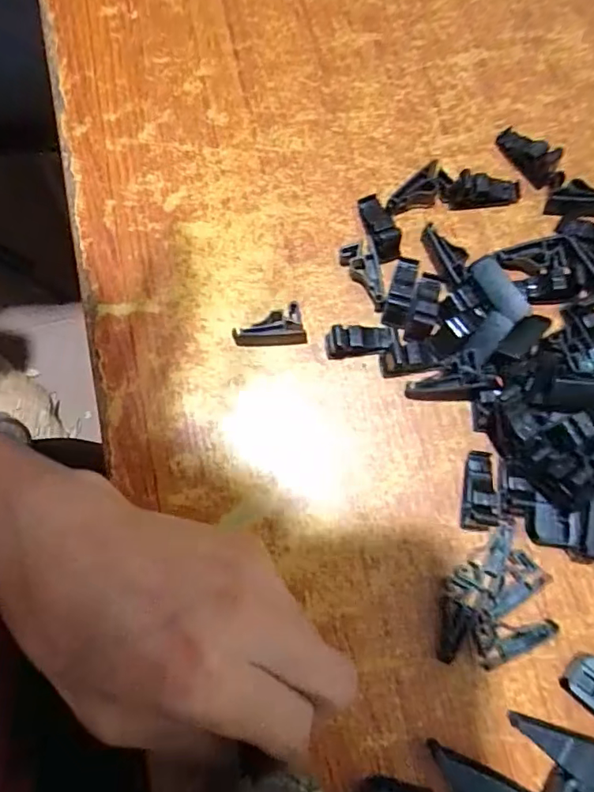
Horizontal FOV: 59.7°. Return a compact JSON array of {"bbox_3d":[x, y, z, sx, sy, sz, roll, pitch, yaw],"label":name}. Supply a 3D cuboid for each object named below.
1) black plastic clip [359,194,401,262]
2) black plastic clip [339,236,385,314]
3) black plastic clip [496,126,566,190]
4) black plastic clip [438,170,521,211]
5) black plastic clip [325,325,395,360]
[{"bbox_3d":[0.035,-0.074,0.223,0.010,0.013,0.031,-20,79,-3],"label":"black plastic clip"},{"bbox_3d":[0.031,-0.052,0.222,0.014,0.009,0.031,-28,79,-4],"label":"black plastic clip"},{"bbox_3d":[0.103,-0.106,0.226,0.010,0.014,0.035,-32,79,-5],"label":"black plastic clip"},{"bbox_3d":[0.081,-0.089,0.225,0.034,0.012,0.011,1,78,2],"label":"black plastic clip"},{"bbox_3d":[0.026,-0.023,0.215,0.028,0.014,0.010,-5,78,0],"label":"black plastic clip"}]

